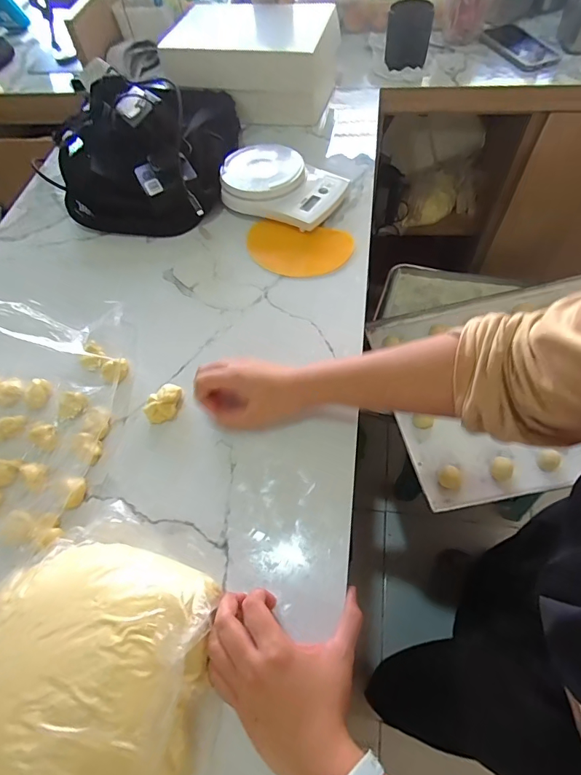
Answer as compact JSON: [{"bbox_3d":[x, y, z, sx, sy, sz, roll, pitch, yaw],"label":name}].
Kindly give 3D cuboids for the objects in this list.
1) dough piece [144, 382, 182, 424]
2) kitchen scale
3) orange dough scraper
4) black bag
[{"bbox_3d":[-0.143,0.019,0.460,0.032,0.027,0.043,12,62,12],"label":"dough piece"},{"bbox_3d":[-0.015,-0.311,0.616,0.182,0.045,0.129,24,65,18],"label":"kitchen scale"},{"bbox_3d":[0.009,-0.195,0.574,0.148,0.006,0.092,9,65,10],"label":"orange dough scraper"},{"bbox_3d":[-0.233,-0.389,0.659,0.268,0.111,0.301,5,60,8],"label":"black bag"}]

